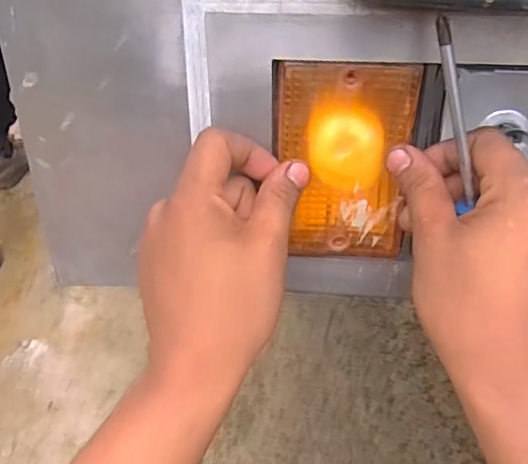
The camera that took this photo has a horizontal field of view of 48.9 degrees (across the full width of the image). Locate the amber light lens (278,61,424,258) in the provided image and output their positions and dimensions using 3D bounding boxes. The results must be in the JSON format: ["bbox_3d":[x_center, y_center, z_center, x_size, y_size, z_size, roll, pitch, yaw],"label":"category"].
[{"bbox_3d":[0.046,-0.038,0.336,0.073,0.114,0.020,1,38,3],"label":"amber light lens"}]

